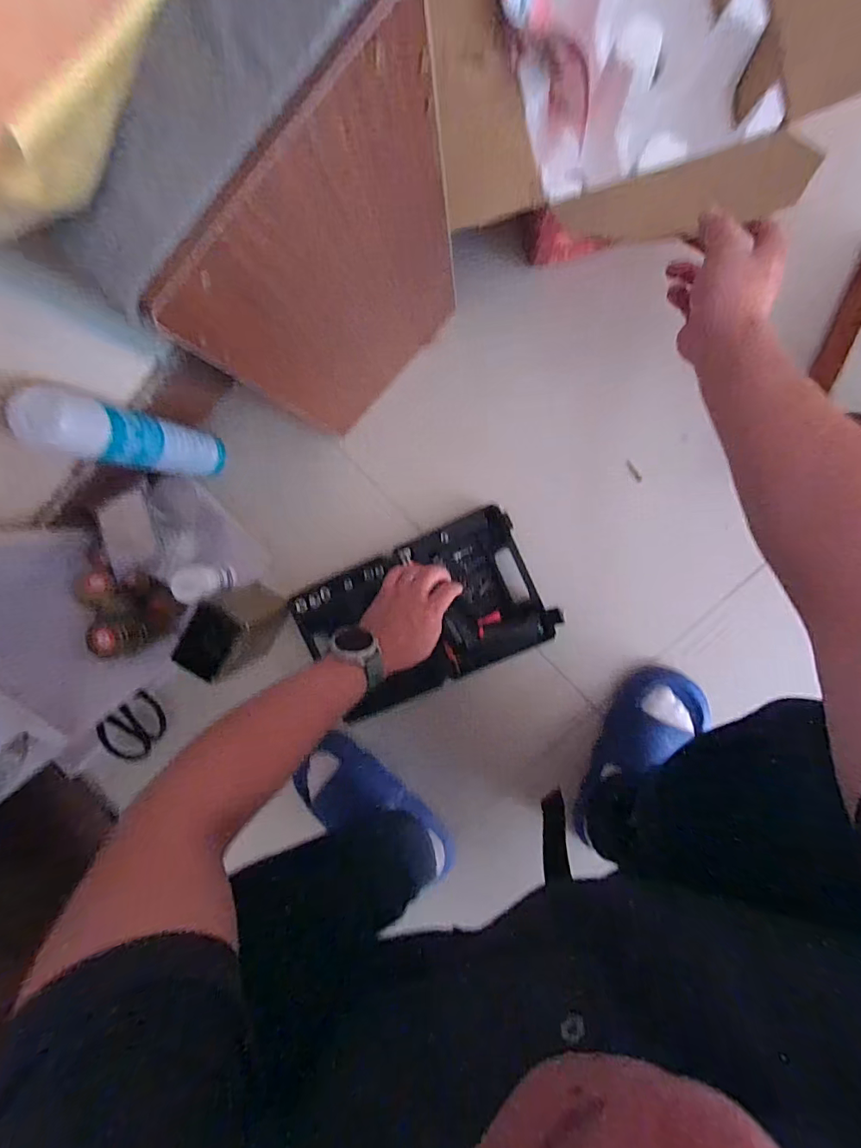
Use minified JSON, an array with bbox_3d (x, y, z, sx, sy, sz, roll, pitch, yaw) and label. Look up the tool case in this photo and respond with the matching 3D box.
[{"bbox_3d":[-0.013,0.061,0.695,0.337,0.029,0.205,-24,94,8],"label":"tool case"}]

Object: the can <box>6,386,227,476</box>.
[{"bbox_3d":[-0.350,-0.159,0.578,0.062,0.270,0.065,12,98,4],"label":"can"}]

